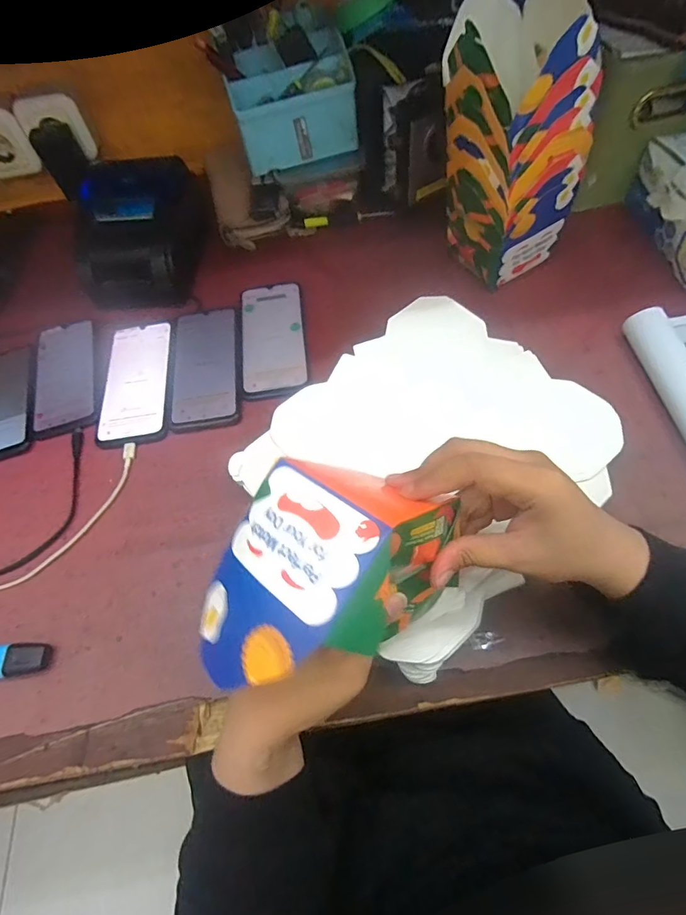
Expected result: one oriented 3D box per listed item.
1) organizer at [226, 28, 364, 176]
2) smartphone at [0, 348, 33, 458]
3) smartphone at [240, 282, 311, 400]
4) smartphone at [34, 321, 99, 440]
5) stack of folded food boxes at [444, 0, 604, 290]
[{"bbox_3d":[-0.063,-0.439,0.571,0.153,0.095,0.074,-14,60,-2],"label":"organizer"},{"bbox_3d":[-0.400,-0.063,0.527,0.073,0.004,0.150,-17,64,-4],"label":"smartphone"},{"bbox_3d":[-0.083,-0.145,0.542,0.078,0.006,0.168,-8,64,0],"label":"smartphone"},{"bbox_3d":[-0.333,-0.100,0.544,0.074,0.005,0.166,-16,64,-4],"label":"smartphone"},{"bbox_3d":[0.163,-0.311,0.476,0.123,0.235,0.134,-27,65,-9],"label":"stack of folded food boxes"}]

